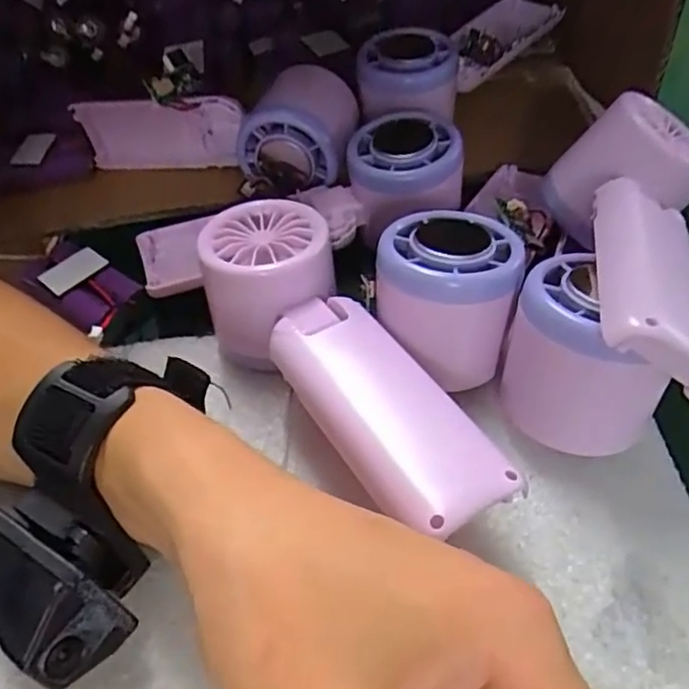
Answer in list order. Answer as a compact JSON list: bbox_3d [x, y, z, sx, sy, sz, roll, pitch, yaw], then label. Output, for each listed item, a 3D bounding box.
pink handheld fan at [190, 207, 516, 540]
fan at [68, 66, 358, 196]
[{"bbox_3d":[-0.005,0.011,0.244,0.054,0.060,0.161,-27,50,-14],"label":"pink handheld fan"},{"bbox_3d":[-0.071,-0.127,0.362,0.164,0.049,0.060,16,54,22],"label":"fan"}]

